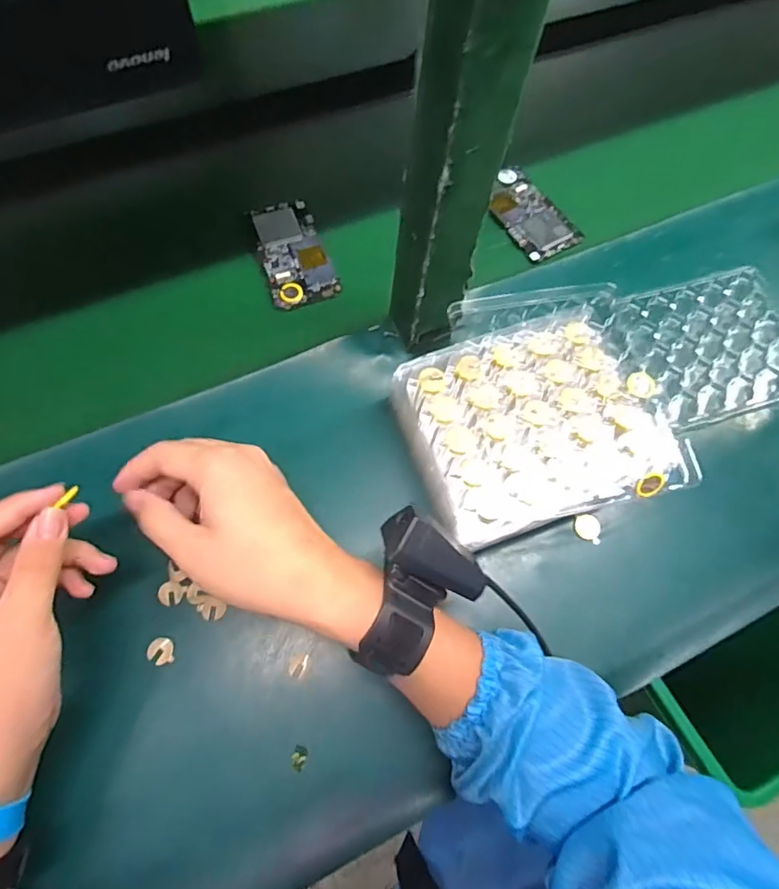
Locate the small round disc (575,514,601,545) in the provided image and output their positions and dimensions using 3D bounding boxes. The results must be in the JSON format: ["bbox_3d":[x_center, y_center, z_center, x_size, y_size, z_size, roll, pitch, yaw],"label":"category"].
[{"bbox_3d":[0.163,0.069,0.436,0.023,0.005,0.024,4,55,-6],"label":"small round disc"}]

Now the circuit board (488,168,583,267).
[{"bbox_3d":[0.145,-0.246,0.565,0.065,0.006,0.120,-28,71,-14],"label":"circuit board"}]

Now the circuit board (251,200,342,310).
[{"bbox_3d":[-0.097,-0.192,0.531,0.062,0.010,0.123,-18,69,-11],"label":"circuit board"}]

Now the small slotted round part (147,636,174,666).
[{"bbox_3d":[-0.164,0.149,0.383,0.017,0.007,0.018,1,67,-3],"label":"small slotted round part"}]

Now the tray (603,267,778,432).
[{"bbox_3d":[0.305,-0.095,0.509,0.191,0.012,0.139,-17,69,-10],"label":"tray"}]

